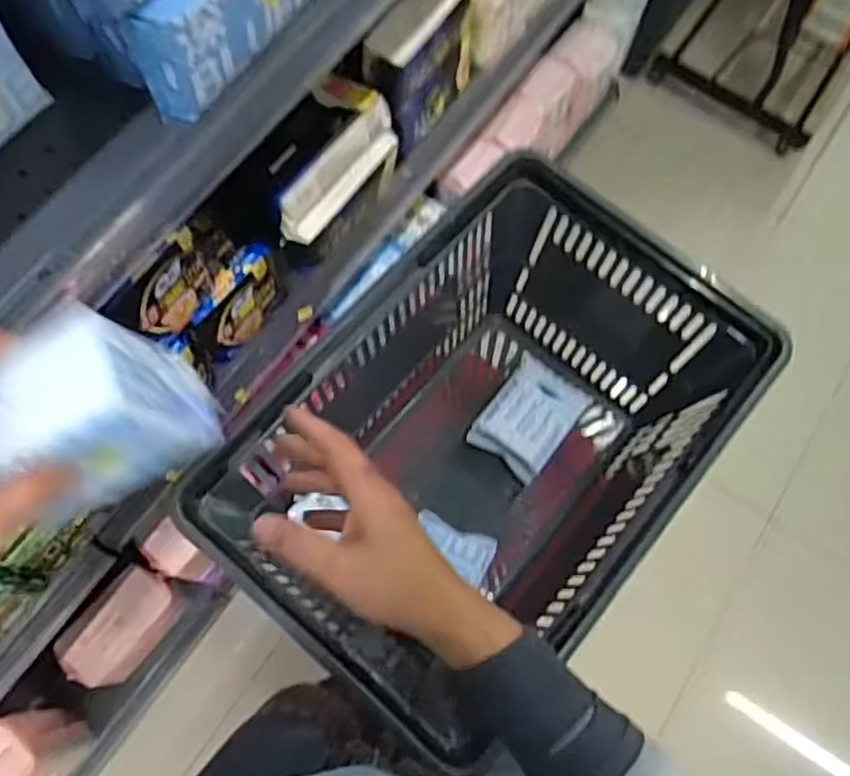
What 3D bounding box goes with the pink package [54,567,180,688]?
[{"bbox_3d":[-0.410,0.325,0.964,0.084,0.104,0.156,42,74,11],"label":"pink package"}]

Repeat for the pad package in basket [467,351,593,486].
[{"bbox_3d":[0.123,0.028,0.801,0.090,0.038,0.129,36,73,9],"label":"pad package in basket"}]

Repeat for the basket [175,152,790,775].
[{"bbox_3d":[0.051,0.073,0.715,0.311,0.303,0.452,40,74,10],"label":"basket"}]

